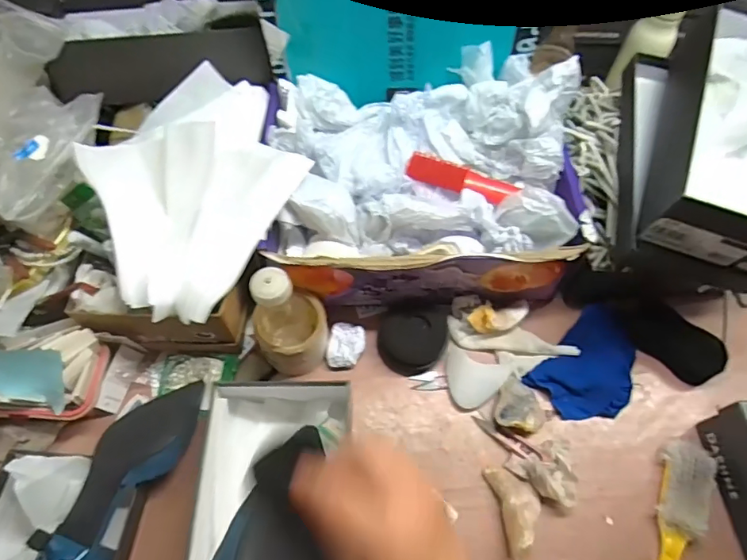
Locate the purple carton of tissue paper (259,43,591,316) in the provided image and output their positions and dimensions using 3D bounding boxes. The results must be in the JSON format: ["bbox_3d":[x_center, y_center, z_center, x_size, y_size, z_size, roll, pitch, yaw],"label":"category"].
[{"bbox_3d":[0.062,-0.128,0.668,0.382,0.185,0.282,-1,61,-1],"label":"purple carton of tissue paper"}]

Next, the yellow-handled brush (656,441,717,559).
[{"bbox_3d":[0.331,0.289,0.538,0.047,0.040,0.229,20,63,10],"label":"yellow-handled brush"}]

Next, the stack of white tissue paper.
[{"bbox_3d":[-0.212,-0.128,0.608,0.234,0.065,0.318,-24,64,-13],"label":"stack of white tissue paper"}]

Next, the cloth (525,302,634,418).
[{"bbox_3d":[0.284,0.114,0.646,0.108,0.030,0.145,42,80,12],"label":"cloth"}]

